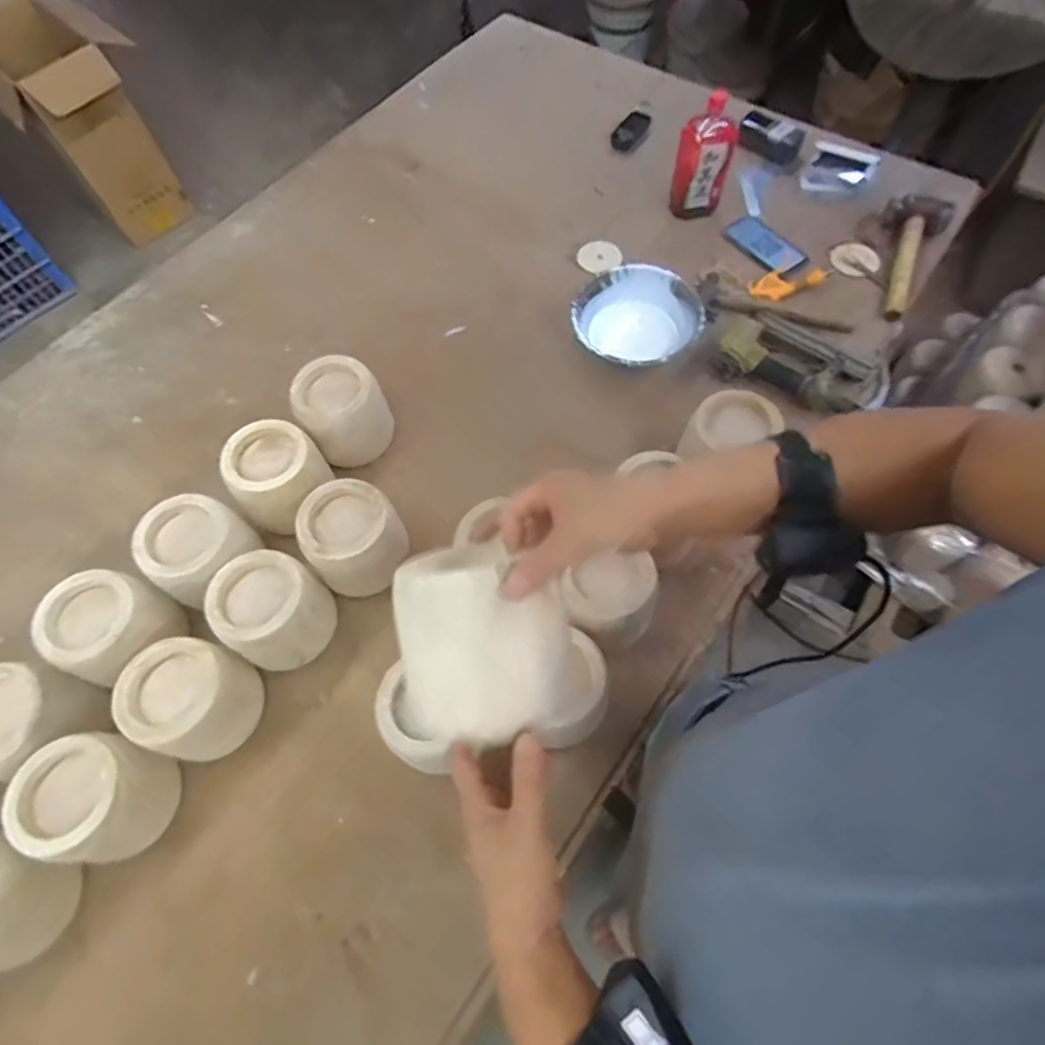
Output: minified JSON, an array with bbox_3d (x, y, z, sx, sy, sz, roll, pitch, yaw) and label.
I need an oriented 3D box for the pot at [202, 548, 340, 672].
[{"bbox_3d":[-0.332,0.121,0.813,0.135,0.118,0.128,0,64,1],"label":"pot"}]

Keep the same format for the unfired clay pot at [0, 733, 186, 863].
[{"bbox_3d":[-0.495,0.322,0.713,0.134,0.124,0.136,10,64,6],"label":"unfired clay pot"}]

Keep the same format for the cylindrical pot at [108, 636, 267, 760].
[{"bbox_3d":[-0.410,0.222,0.759,0.127,0.124,0.127,0,64,1],"label":"cylindrical pot"}]

